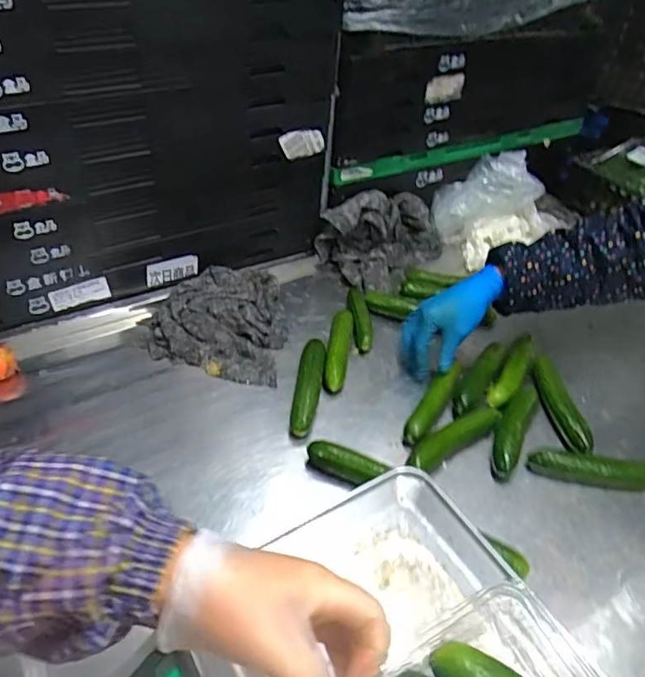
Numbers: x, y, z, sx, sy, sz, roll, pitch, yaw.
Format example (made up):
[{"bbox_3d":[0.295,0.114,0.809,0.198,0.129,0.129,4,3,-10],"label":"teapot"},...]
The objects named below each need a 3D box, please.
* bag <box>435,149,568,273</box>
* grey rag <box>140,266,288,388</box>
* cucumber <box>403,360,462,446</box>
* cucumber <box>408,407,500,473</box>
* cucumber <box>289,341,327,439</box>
[{"bbox_3d":[0.314,-0.231,0.999,0.248,0.123,0.139,-27,51,-31],"label":"bag"},{"bbox_3d":[-0.150,-0.027,0.793,0.194,0.049,0.208,3,42,-3],"label":"grey rag"},{"bbox_3d":[0.142,0.083,0.715,0.027,0.026,0.149,24,45,20],"label":"cucumber"},{"bbox_3d":[0.161,0.119,0.673,0.150,0.030,0.026,-24,50,-29],"label":"cucumber"},{"bbox_3d":[-0.018,0.057,0.706,0.031,0.024,0.142,9,55,3],"label":"cucumber"}]

